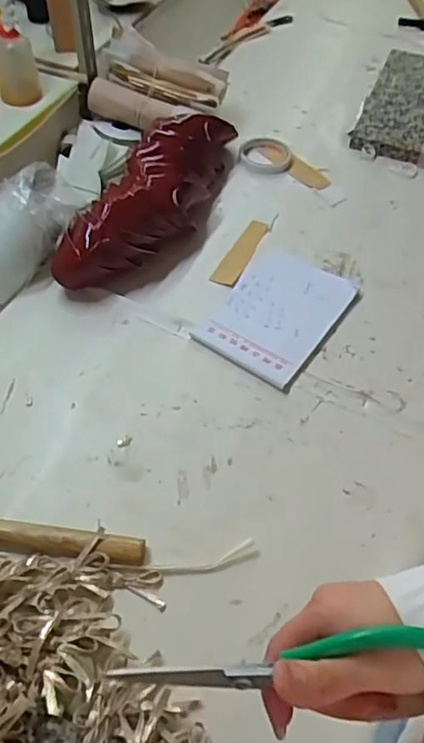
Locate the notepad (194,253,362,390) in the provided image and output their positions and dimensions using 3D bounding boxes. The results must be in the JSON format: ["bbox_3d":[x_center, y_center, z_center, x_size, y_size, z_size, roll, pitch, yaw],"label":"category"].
[{"bbox_3d":[0.090,-0.086,0.812,0.154,0.009,0.222,29,56,18],"label":"notepad"}]

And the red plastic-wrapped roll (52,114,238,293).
[{"bbox_3d":[-0.087,-0.276,0.892,0.149,0.095,0.423,13,52,7],"label":"red plastic-wrapped roll"}]

